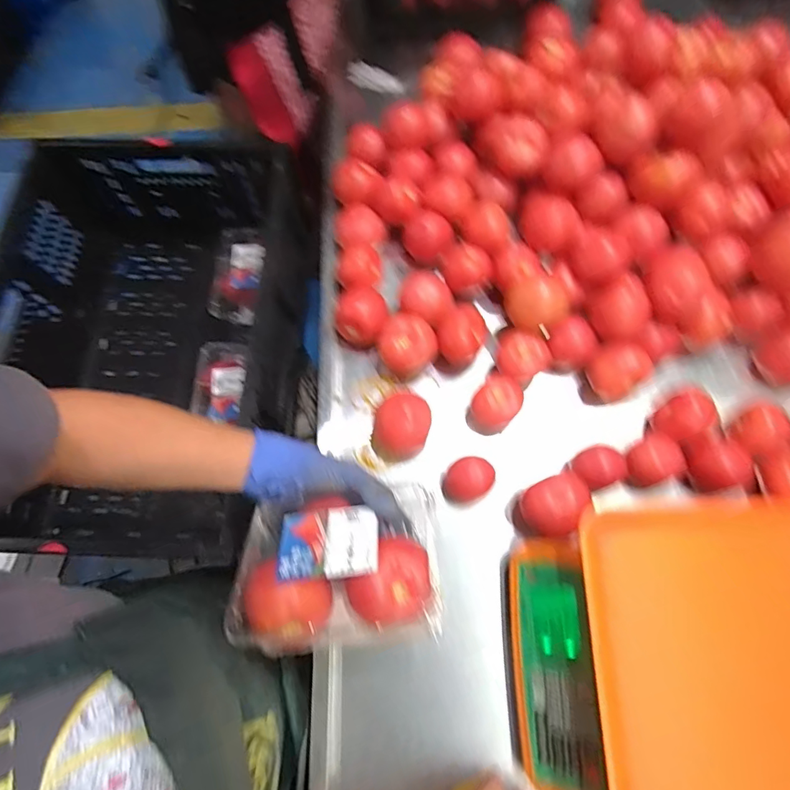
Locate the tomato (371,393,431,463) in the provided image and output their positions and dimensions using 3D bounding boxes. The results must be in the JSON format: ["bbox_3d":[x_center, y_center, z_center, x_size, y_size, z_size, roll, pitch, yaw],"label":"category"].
[{"bbox_3d":[0.009,0.037,0.569,0.070,0.062,0.072,12,73,6],"label":"tomato"}]

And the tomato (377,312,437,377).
[{"bbox_3d":[0.013,-0.065,0.594,0.068,0.050,0.066,-1,72,2],"label":"tomato"}]

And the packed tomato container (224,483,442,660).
[{"bbox_3d":[-0.050,0.143,0.393,0.159,0.066,0.113,-7,72,0],"label":"packed tomato container"}]

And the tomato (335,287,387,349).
[{"bbox_3d":[-0.044,-0.101,0.617,0.063,0.061,0.068,21,74,9],"label":"tomato"}]

